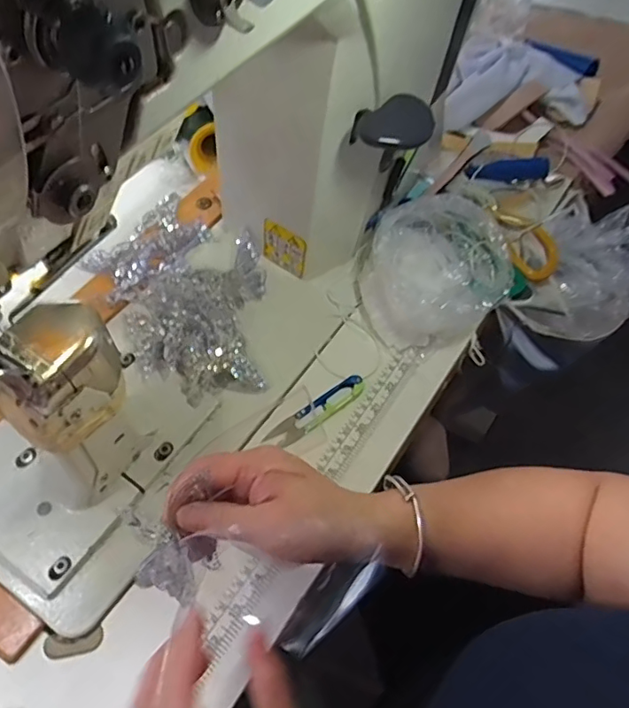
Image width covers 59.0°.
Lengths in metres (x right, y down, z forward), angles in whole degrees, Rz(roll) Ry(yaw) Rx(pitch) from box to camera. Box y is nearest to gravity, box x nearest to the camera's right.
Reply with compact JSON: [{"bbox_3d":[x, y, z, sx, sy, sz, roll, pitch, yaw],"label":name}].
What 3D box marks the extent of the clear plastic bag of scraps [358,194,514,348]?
[{"bbox_3d":[0.113,-0.079,0.529,0.120,0.088,0.134,39,65,22],"label":"clear plastic bag of scraps"}]

